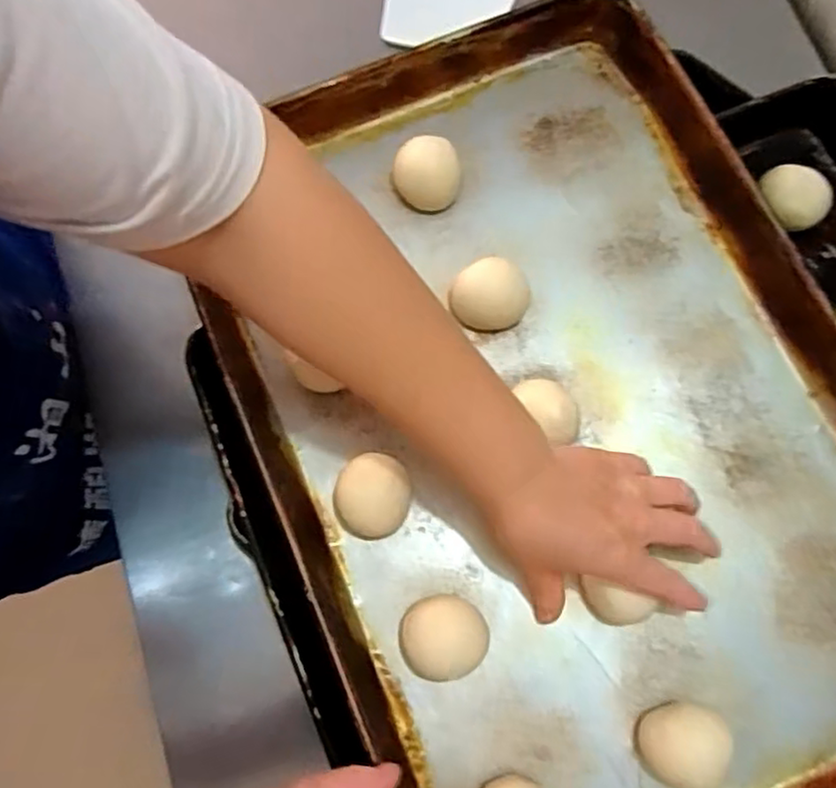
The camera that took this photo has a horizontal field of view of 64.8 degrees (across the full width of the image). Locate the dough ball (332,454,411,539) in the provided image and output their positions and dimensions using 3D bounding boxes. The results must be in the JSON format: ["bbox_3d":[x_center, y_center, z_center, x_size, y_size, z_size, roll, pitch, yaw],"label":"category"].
[{"bbox_3d":[-0.031,0.073,0.465,0.051,0.031,0.057,8,78,2],"label":"dough ball"}]

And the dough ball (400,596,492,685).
[{"bbox_3d":[0.017,0.165,0.445,0.057,0.032,0.053,0,77,0],"label":"dough ball"}]

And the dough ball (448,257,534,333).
[{"bbox_3d":[0.054,-0.074,0.495,0.056,0.028,0.047,7,77,2],"label":"dough ball"}]

